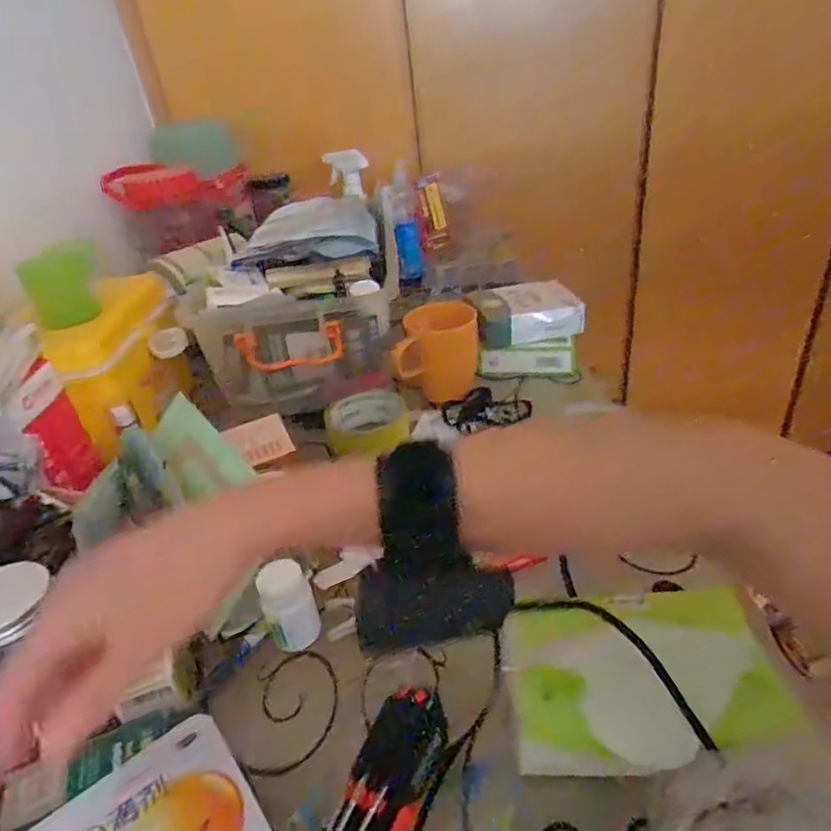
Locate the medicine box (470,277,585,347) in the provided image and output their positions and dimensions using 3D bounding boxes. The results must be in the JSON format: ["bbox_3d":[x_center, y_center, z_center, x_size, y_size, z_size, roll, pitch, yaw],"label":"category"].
[{"bbox_3d":[0.149,-0.135,0.751,0.138,0.047,0.099,-4,32,5],"label":"medicine box"}]

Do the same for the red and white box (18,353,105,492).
[{"bbox_3d":[-0.348,0.013,0.564,0.015,0.126,0.080,-9,28,5],"label":"red and white box"}]

